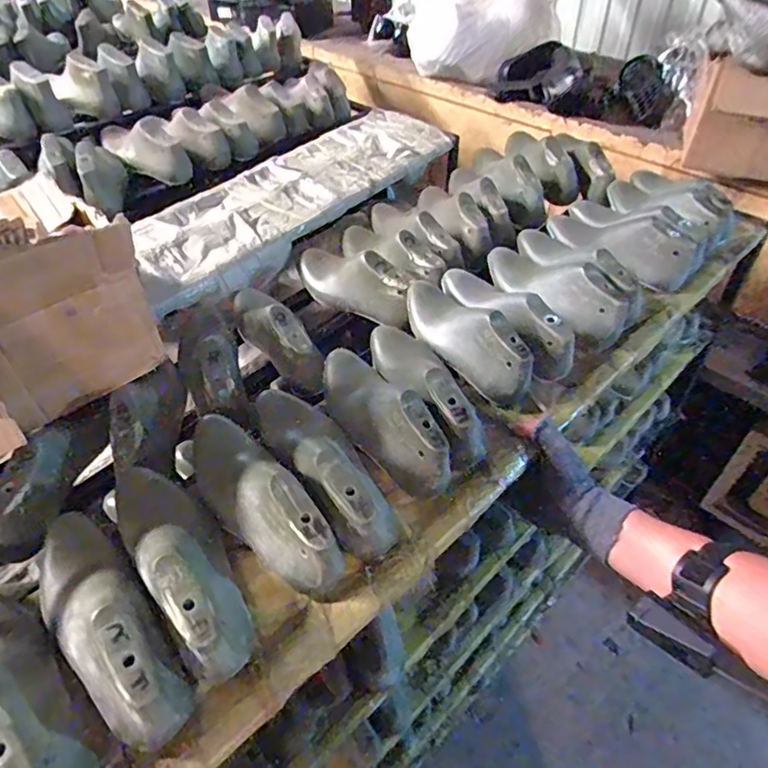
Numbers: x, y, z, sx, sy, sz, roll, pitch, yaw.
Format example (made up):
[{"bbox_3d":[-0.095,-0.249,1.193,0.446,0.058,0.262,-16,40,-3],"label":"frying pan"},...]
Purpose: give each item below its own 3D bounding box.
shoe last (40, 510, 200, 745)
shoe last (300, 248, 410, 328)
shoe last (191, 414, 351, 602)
[{"bbox_3d":[-0.240,0.187,0.463,0.067,0.082,0.243,-34,39,-28],"label":"shoe last"},{"bbox_3d":[-0.053,-0.171,0.897,0.084,0.082,0.259,-31,52,-26],"label":"shoe last"},{"bbox_3d":[-0.129,0.099,0.542,0.072,0.076,0.253,-30,52,-25],"label":"shoe last"}]

